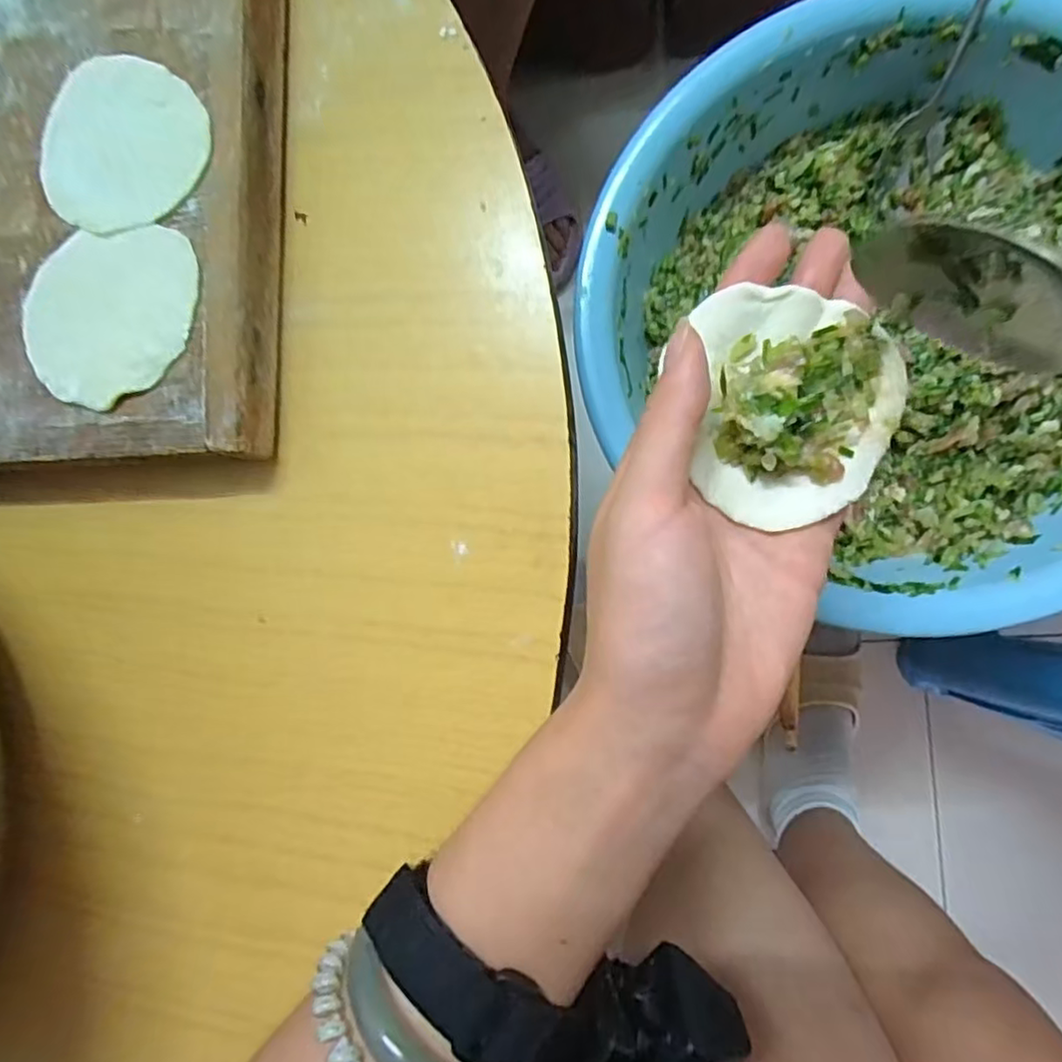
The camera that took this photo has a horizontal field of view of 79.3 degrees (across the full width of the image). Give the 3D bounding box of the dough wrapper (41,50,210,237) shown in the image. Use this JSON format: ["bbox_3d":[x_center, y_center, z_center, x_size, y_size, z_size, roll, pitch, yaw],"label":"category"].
[{"bbox_3d":[-0.161,-0.150,0.251,0.070,0.004,0.067,0,87,10],"label":"dough wrapper"}]

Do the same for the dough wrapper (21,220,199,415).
[{"bbox_3d":[-0.164,-0.083,0.249,0.072,0.004,0.066,3,89,10],"label":"dough wrapper"}]

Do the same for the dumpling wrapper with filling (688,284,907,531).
[{"bbox_3d":[0.085,-0.041,0.203,0.061,0.017,0.074,1,89,5],"label":"dumpling wrapper with filling"}]

